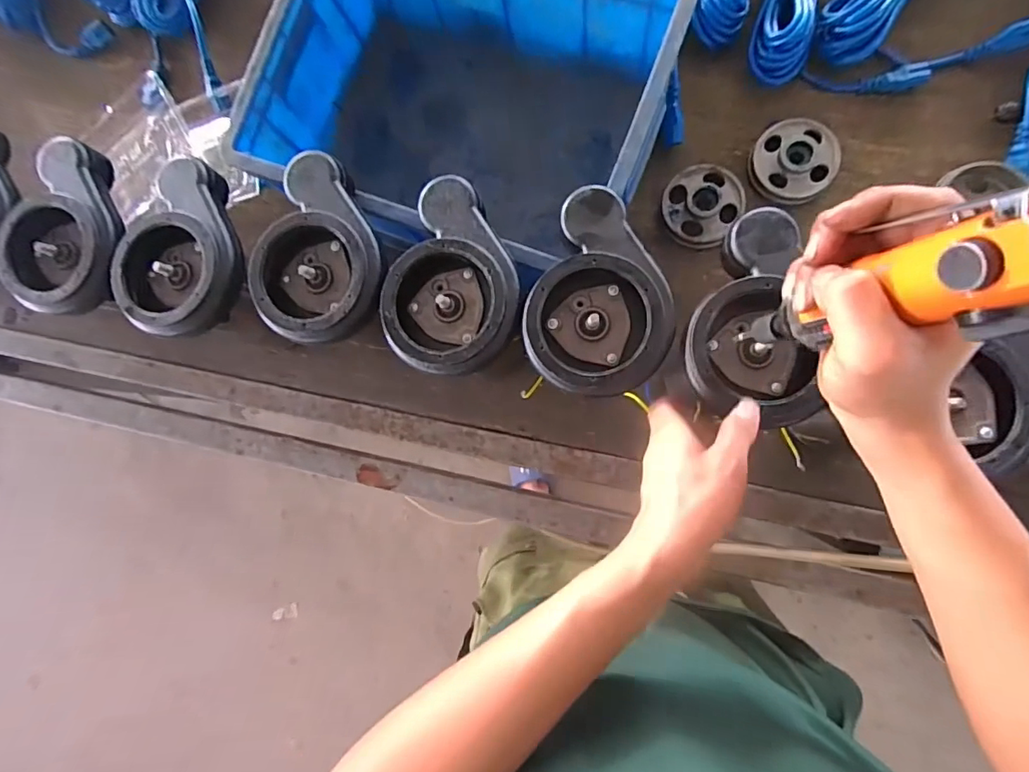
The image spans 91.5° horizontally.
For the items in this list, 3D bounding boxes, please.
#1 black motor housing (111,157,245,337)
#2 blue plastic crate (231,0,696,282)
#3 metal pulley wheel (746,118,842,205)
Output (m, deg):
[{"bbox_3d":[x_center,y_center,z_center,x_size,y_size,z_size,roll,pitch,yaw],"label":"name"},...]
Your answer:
[{"bbox_3d":[-0.325,-0.123,0.481,0.124,0.039,0.151,-23,83,6],"label":"black motor housing"},{"bbox_3d":[-0.056,-0.292,0.556,0.408,0.163,0.299,25,90,10],"label":"blue plastic crate"},{"bbox_3d":[0.307,-0.248,0.549,0.088,0.033,0.086,-1,85,9],"label":"metal pulley wheel"}]

